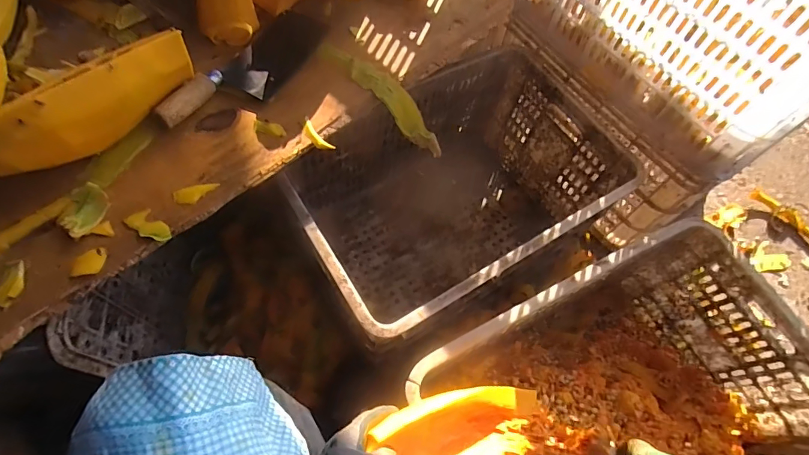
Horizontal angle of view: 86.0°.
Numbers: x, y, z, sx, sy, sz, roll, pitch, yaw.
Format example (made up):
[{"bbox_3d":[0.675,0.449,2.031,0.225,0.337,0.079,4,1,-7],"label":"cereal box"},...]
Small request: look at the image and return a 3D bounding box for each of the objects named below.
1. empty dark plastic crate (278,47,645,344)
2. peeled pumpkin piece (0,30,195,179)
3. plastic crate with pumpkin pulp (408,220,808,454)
[{"bbox_3d":[0.070,-0.075,0.785,0.520,0.284,0.408,-29,69,-16],"label":"empty dark plastic crate"},{"bbox_3d":[-0.357,-0.133,0.497,0.058,0.107,0.262,42,69,16],"label":"peeled pumpkin piece"},{"bbox_3d":[0.290,0.272,0.631,0.507,0.271,0.348,-24,68,-14],"label":"plastic crate with pumpkin pulp"}]

